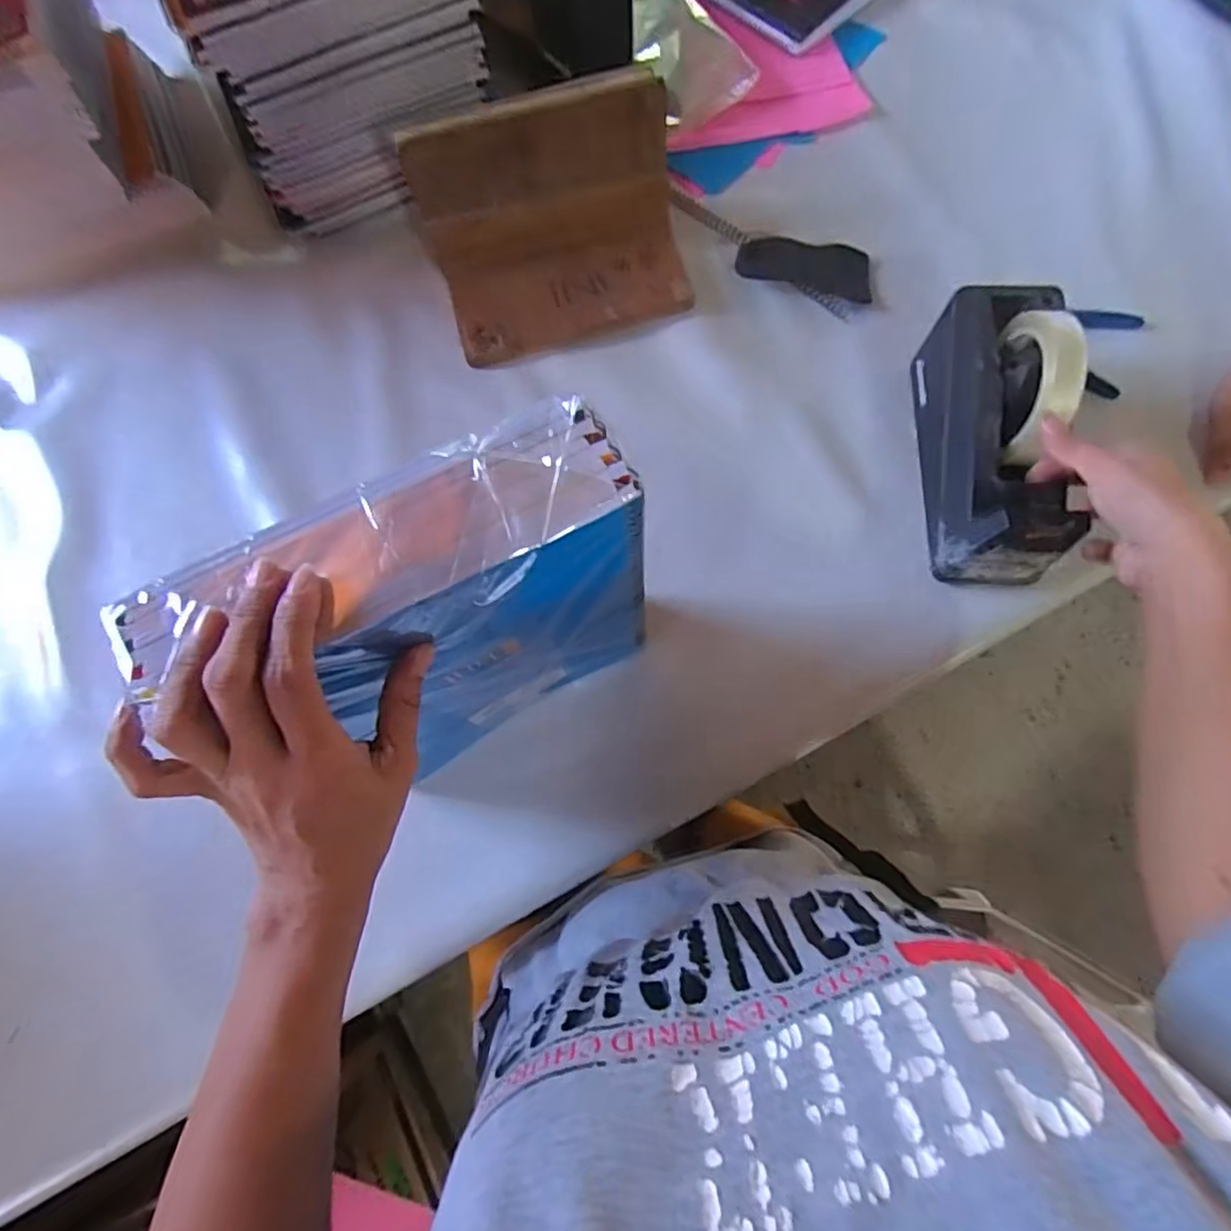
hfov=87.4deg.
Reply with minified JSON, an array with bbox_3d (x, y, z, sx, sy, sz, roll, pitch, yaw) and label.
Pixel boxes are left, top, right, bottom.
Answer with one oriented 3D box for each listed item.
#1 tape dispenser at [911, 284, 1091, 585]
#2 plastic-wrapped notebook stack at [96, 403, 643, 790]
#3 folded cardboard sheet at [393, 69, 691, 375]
[{"bbox_3d":[0.276,-0.133,0.457,0.066,0.118,0.195,1,76,2],"label":"tape dispenser"},{"bbox_3d":[-0.085,0.013,0.359,0.207,0.243,0.075,-30,77,-6],"label":"plastic-wrapped notebook stack"},{"bbox_3d":[-0.047,-0.307,0.515,0.202,0.126,0.121,-13,76,-2],"label":"folded cardboard sheet"}]

